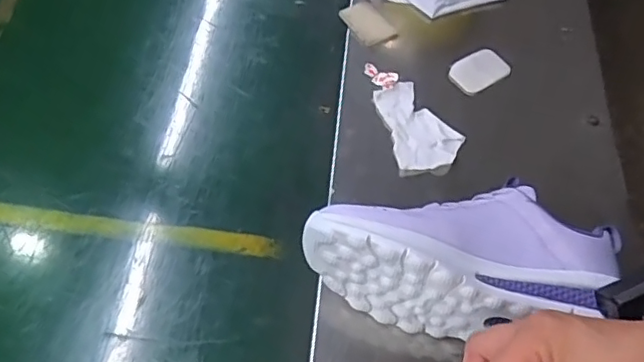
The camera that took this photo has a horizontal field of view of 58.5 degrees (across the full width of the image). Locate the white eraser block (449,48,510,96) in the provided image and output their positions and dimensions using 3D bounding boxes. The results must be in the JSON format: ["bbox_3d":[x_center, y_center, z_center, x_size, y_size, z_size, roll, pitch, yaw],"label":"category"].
[{"bbox_3d":[0.161,-0.113,0.587,0.061,0.011,0.039,-28,65,-20],"label":"white eraser block"}]

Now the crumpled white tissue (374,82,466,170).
[{"bbox_3d":[0.091,-0.054,0.539,0.062,0.004,0.098,-11,60,-11],"label":"crumpled white tissue"}]

